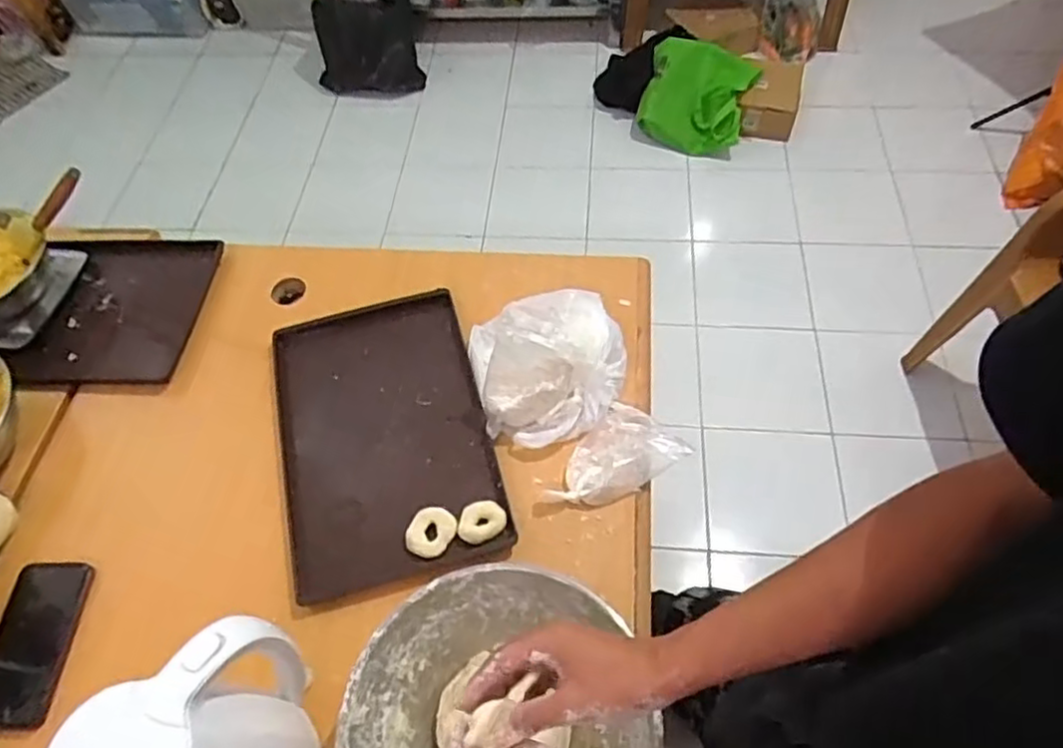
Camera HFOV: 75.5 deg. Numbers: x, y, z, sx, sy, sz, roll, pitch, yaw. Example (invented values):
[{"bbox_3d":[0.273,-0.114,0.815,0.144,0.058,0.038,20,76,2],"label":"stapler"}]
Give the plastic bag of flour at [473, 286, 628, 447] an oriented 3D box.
[{"bbox_3d":[0.021,-0.033,0.822,0.185,0.099,0.197,-13,57,-5],"label":"plastic bag of flour"}]

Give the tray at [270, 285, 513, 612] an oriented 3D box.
[{"bbox_3d":[-0.182,0.065,0.832,0.244,0.030,0.370,-14,57,-6],"label":"tray"}]

